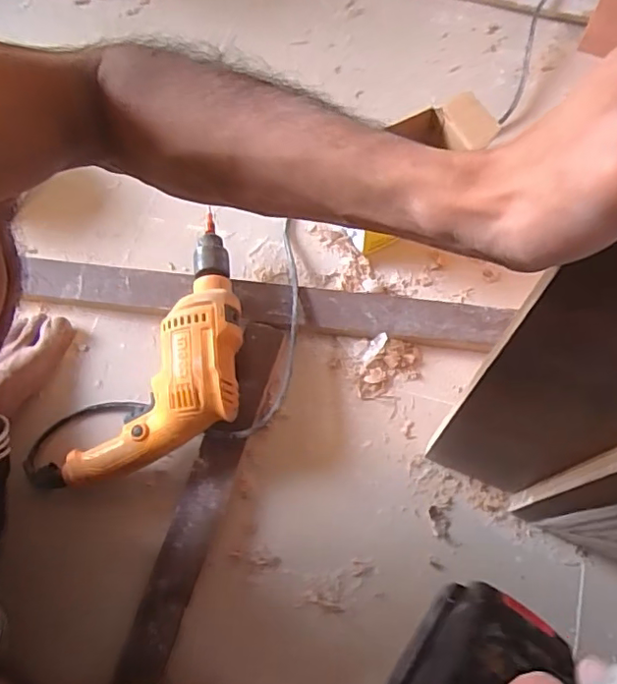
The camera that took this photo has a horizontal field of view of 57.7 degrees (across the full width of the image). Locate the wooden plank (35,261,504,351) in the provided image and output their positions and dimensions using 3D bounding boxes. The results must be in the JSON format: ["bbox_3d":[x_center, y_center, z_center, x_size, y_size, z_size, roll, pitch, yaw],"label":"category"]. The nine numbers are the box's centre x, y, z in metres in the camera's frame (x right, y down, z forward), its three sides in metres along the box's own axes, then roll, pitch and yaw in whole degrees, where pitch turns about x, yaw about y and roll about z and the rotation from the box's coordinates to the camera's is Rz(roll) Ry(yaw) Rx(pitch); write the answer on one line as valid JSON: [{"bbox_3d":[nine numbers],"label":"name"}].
[{"bbox_3d":[-0.062,-0.048,0.682,0.580,0.017,0.058,6,74,4],"label":"wooden plank"}]

